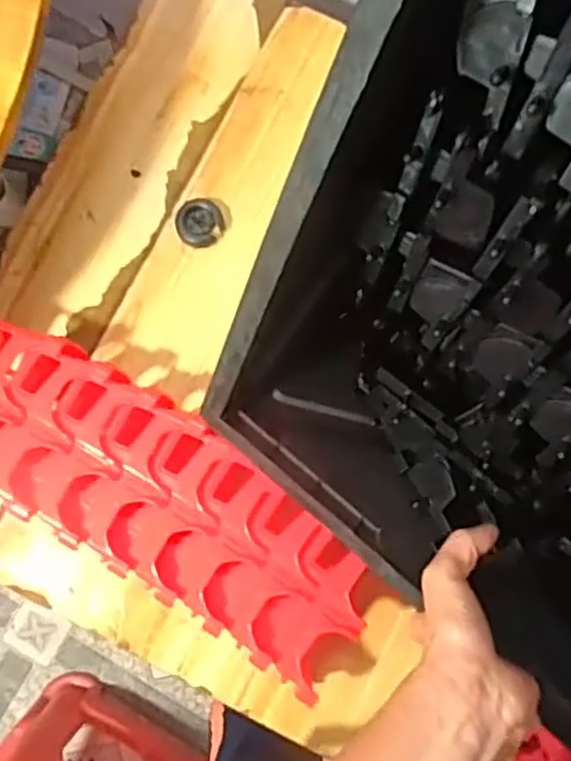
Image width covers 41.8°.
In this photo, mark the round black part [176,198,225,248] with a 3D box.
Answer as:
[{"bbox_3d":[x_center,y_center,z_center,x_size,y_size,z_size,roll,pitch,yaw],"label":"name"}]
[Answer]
[{"bbox_3d":[-0.086,-0.156,0.739,0.050,0.011,0.044,39,80,10],"label":"round black part"}]

